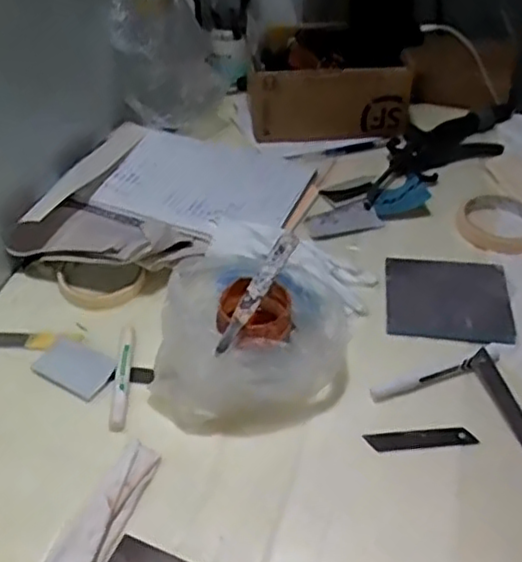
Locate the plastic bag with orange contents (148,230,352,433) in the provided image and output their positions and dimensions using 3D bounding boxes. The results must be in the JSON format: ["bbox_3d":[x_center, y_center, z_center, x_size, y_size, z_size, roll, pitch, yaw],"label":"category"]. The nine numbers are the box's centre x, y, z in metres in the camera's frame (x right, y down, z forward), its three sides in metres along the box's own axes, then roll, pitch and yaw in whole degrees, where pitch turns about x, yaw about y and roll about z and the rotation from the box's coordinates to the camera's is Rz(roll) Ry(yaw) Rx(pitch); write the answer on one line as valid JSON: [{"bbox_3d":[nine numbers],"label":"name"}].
[{"bbox_3d":[0.001,0.029,0.614,0.155,0.073,0.196,9,44,6],"label":"plastic bag with orange contents"}]

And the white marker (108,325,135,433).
[{"bbox_3d":[-0.122,0.081,0.617,0.013,0.015,0.111,0,44,-3],"label":"white marker"}]

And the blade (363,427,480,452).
[{"bbox_3d":[0.133,0.130,0.578,0.089,0.004,0.019,-1,44,-5],"label":"blade"}]

